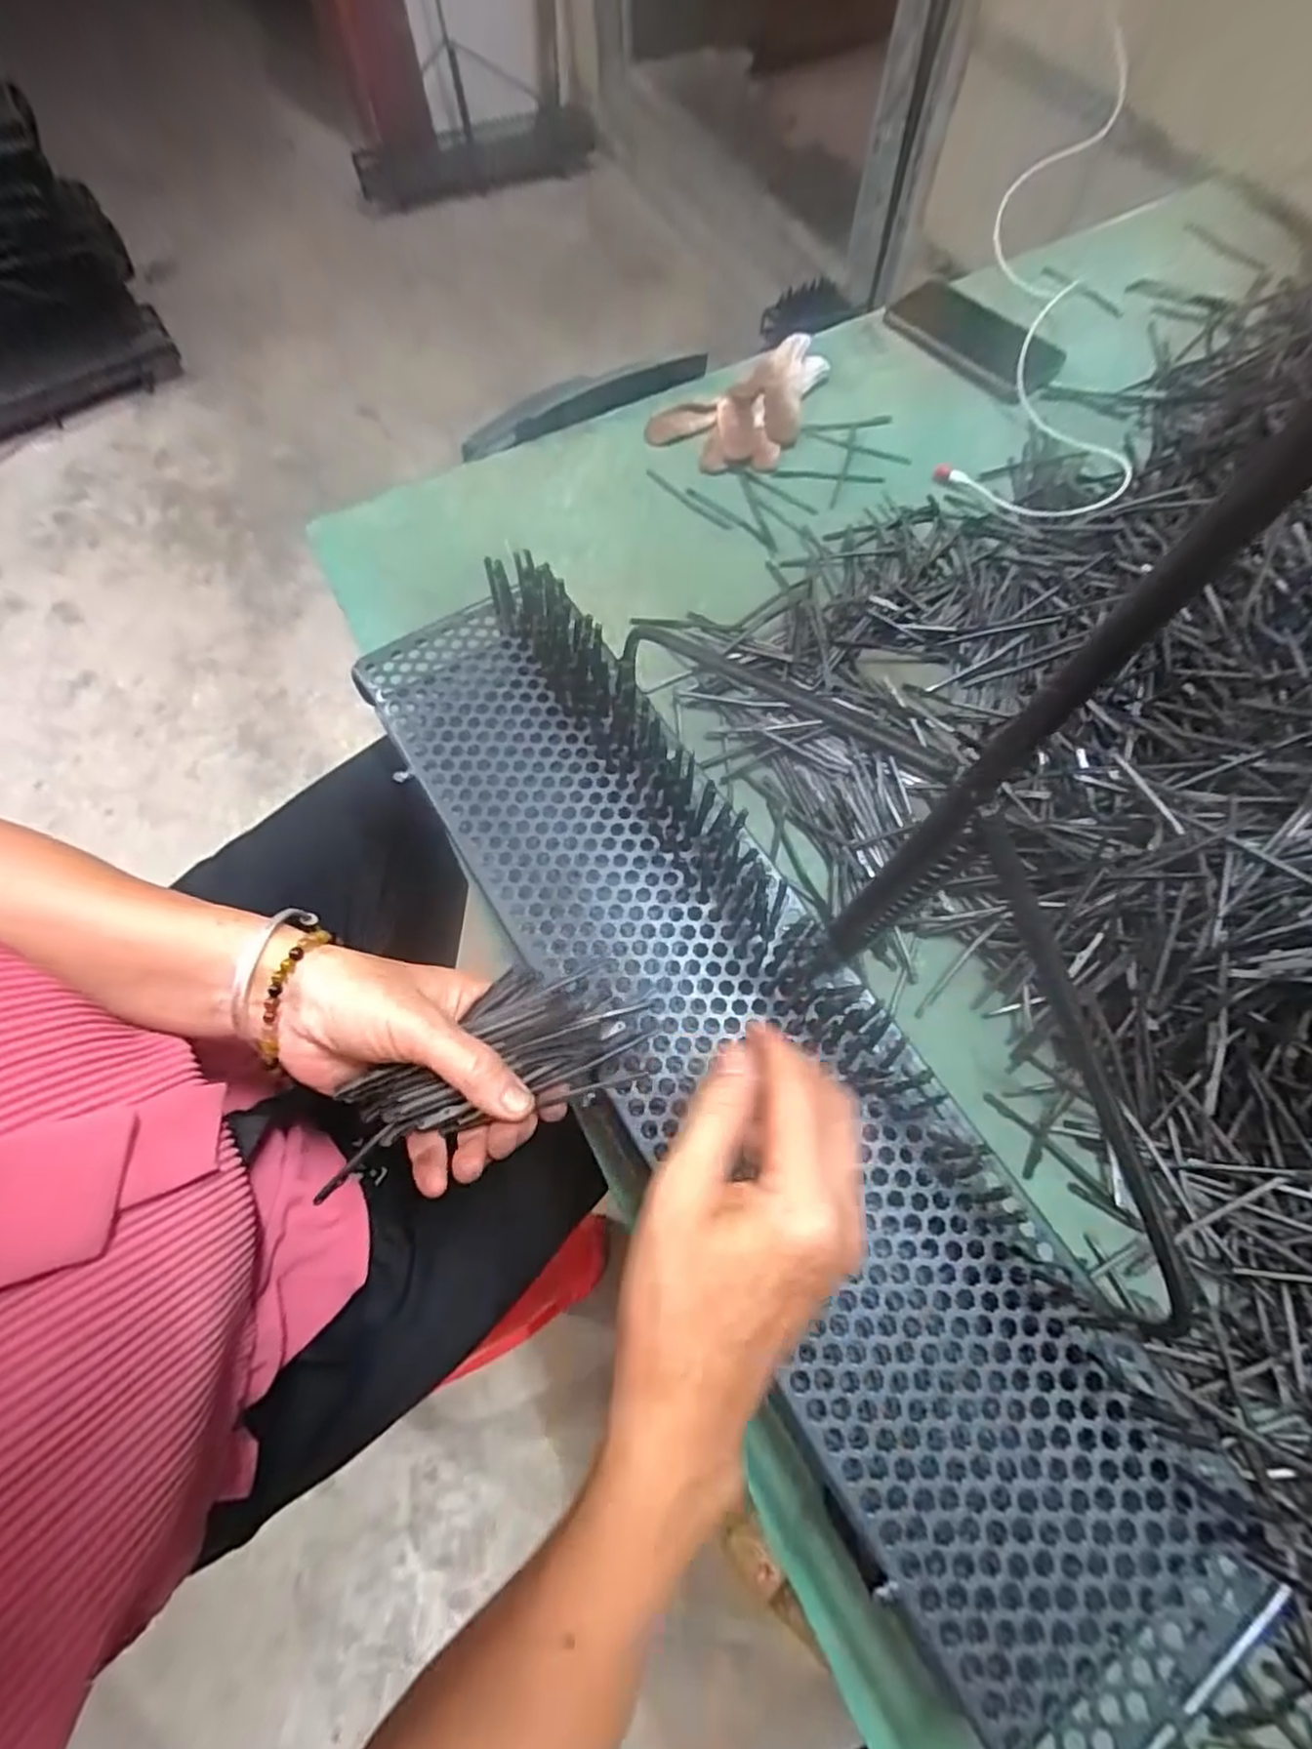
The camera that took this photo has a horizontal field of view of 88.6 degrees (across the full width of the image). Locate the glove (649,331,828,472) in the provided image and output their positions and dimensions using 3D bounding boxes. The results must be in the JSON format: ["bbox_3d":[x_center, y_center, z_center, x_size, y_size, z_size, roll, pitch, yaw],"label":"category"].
[{"bbox_3d":[0.087,-0.412,0.597,0.175,0.024,0.103,-32,71,-11],"label":"glove"}]

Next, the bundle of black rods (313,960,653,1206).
[{"bbox_3d":[-0.076,0.086,0.308,0.147,0.032,0.063,-21,70,-16],"label":"bundle of black rods"}]

